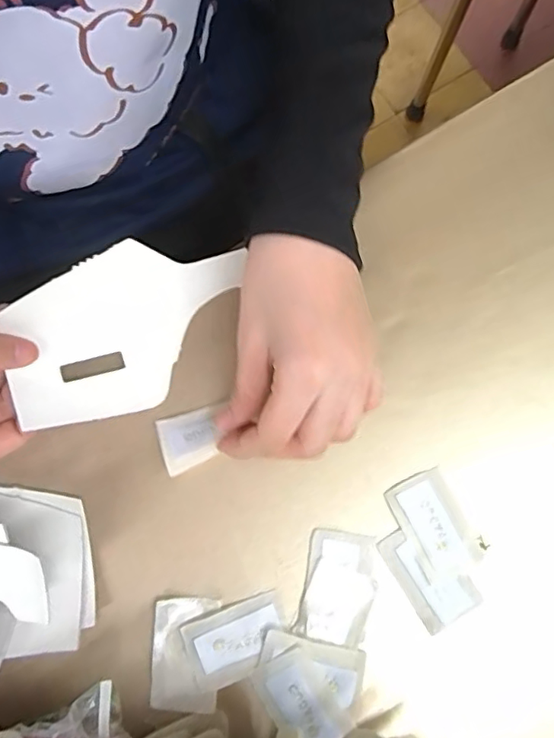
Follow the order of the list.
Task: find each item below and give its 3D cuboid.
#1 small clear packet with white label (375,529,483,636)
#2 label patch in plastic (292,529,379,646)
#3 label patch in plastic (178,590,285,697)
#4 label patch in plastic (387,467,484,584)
[{"bbox_3d":[0.082,0.111,0.306,0.033,0.004,0.053,-31,77,-6],"label":"small clear packet with white label"},{"bbox_3d":[0.034,0.117,0.305,0.037,0.004,0.055,11,77,5],"label":"label patch in plastic"},{"bbox_3d":[-0.021,0.144,0.299,0.052,0.004,0.036,-22,77,-4],"label":"label patch in plastic"},{"bbox_3d":[0.086,0.085,0.309,0.034,0.006,0.055,-23,77,-4],"label":"label patch in plastic"}]

